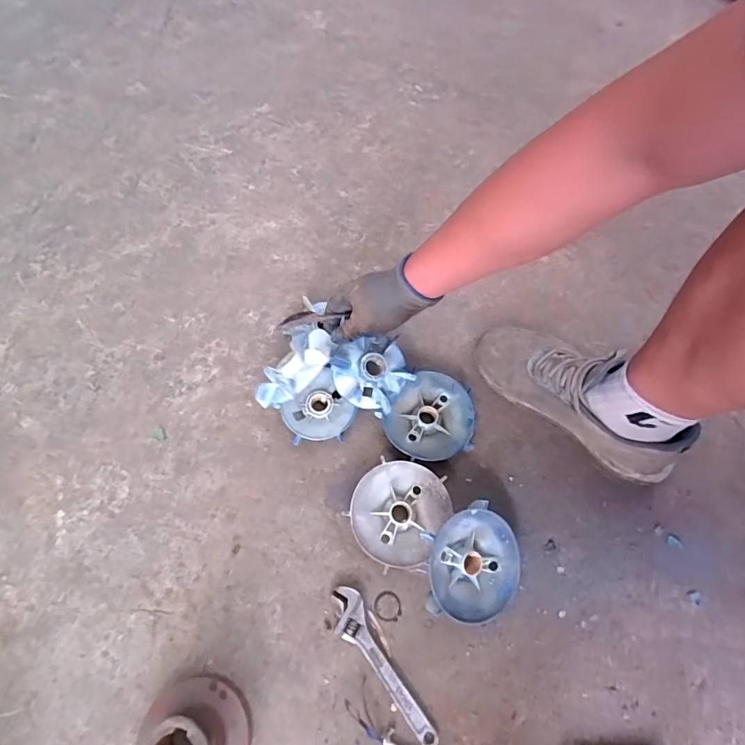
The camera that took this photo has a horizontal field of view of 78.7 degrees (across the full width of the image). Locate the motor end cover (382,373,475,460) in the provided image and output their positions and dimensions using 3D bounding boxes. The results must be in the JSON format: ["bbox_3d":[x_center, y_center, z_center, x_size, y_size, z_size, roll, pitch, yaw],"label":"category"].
[{"bbox_3d":[0.083,0.067,0.647,0.119,0.043,0.125,14,65,7],"label":"motor end cover"}]

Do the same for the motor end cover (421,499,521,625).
[{"bbox_3d":[0.117,0.229,0.559,0.124,0.040,0.129,-2,83,-22],"label":"motor end cover"}]

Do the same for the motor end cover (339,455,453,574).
[{"bbox_3d":[0.034,0.183,0.594,0.117,0.046,0.125,28,68,13],"label":"motor end cover"}]

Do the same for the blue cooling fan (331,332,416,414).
[{"bbox_3d":[0.001,0.001,0.626,0.104,0.025,0.103,2,81,-12],"label":"blue cooling fan"}]

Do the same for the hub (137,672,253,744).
[{"bbox_3d":[-0.189,0.385,0.476,0.105,0.093,0.100,1,67,-2],"label":"hub"}]

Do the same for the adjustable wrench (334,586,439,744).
[{"bbox_3d":[0.010,0.347,0.538,0.041,0.018,0.192,-32,68,-14],"label":"adjustable wrench"}]

